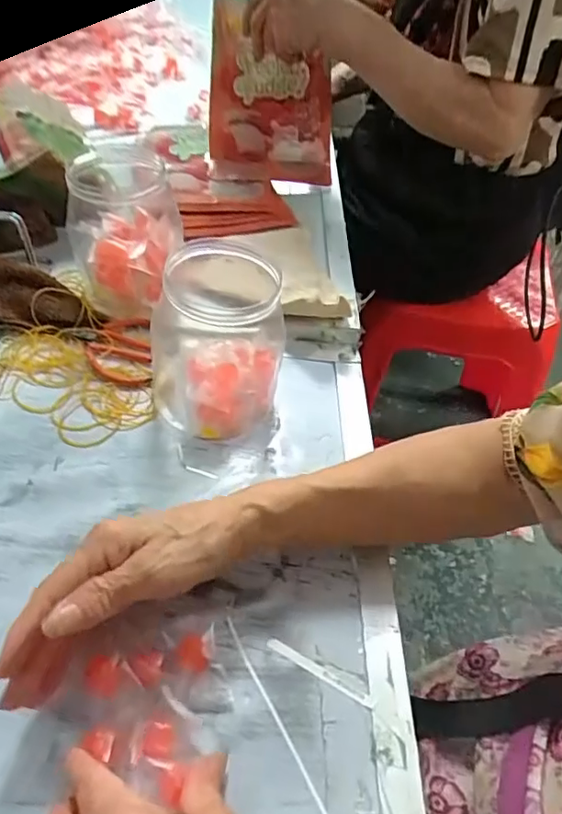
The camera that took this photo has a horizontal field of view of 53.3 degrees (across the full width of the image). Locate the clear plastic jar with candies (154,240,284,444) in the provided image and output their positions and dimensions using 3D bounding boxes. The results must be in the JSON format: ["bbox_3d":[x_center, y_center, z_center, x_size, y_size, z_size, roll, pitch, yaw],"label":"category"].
[{"bbox_3d":[-0.051,-0.056,0.431,0.099,0.146,0.093,2,49,-3],"label":"clear plastic jar with candies"}]

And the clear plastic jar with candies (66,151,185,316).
[{"bbox_3d":[-0.140,-0.162,0.501,0.094,0.111,0.084,-11,51,-14],"label":"clear plastic jar with candies"}]

